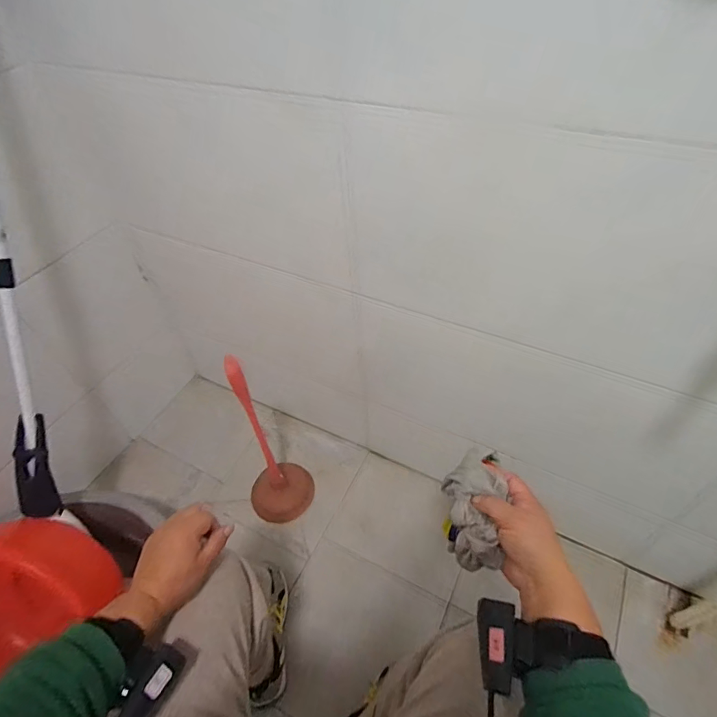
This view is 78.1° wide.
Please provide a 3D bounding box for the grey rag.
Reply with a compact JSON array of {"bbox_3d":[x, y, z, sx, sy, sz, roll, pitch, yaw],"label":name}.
[{"bbox_3d":[0.128,0.166,0.489,0.053,0.058,0.121,-1,69,3],"label":"grey rag"}]

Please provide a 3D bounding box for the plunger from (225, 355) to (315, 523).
[{"bbox_3d":[-0.186,0.181,0.877,0.144,0.436,0.120,-18,50,-11],"label":"plunger"}]

